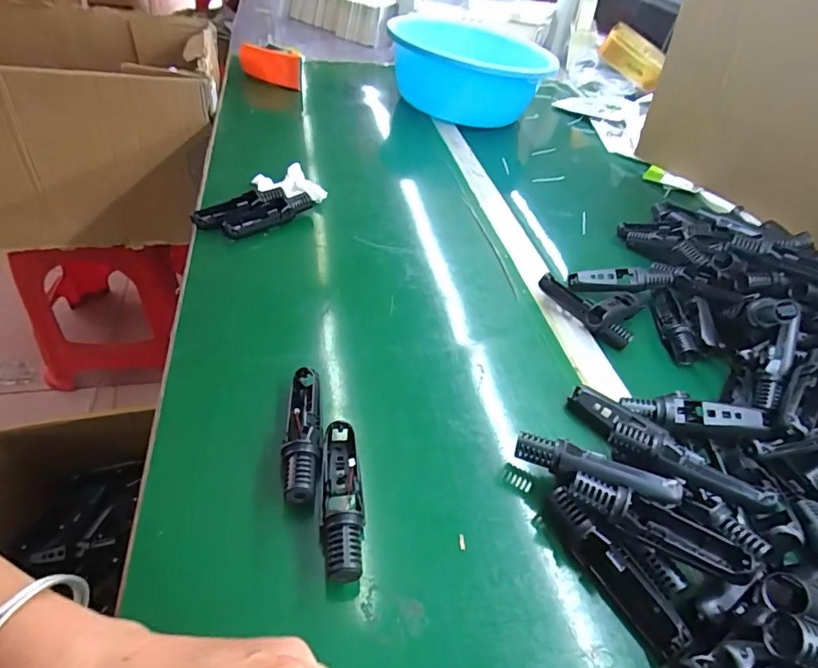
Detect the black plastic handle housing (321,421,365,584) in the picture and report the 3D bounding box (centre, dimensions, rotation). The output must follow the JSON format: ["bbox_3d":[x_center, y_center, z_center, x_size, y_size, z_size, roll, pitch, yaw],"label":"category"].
[{"bbox_3d":[-0.051,0.121,0.362,0.029,0.035,0.122,0,45,-11],"label":"black plastic handle housing"}]

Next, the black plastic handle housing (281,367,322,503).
[{"bbox_3d":[-0.087,0.080,0.395,0.030,0.031,0.120,-1,45,-13],"label":"black plastic handle housing"}]

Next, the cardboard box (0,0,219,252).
[{"bbox_3d":[-0.734,-0.449,1.001,0.634,0.311,0.451,-6,46,-17],"label":"cardboard box"}]

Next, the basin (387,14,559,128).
[{"bbox_3d":[0.104,-0.576,1.033,0.299,0.125,0.320,3,44,-9],"label":"basin"}]

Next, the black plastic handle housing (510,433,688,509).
[{"bbox_3d":[0.143,0.104,0.371,0.120,0.021,0.021,13,43,25],"label":"black plastic handle housing"}]

